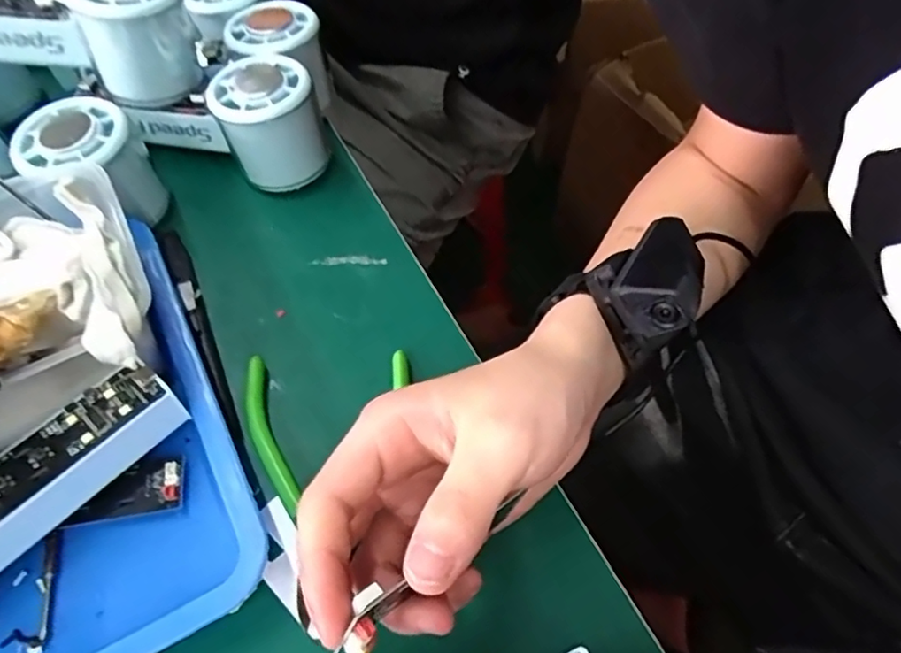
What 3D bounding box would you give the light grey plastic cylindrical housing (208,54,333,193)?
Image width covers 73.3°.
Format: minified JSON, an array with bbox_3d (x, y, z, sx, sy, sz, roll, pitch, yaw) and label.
[{"bbox_3d":[-0.105,-0.116,0.359,0.055,0.065,0.055,0,57,-1],"label":"light grey plastic cylindrical housing"}]

